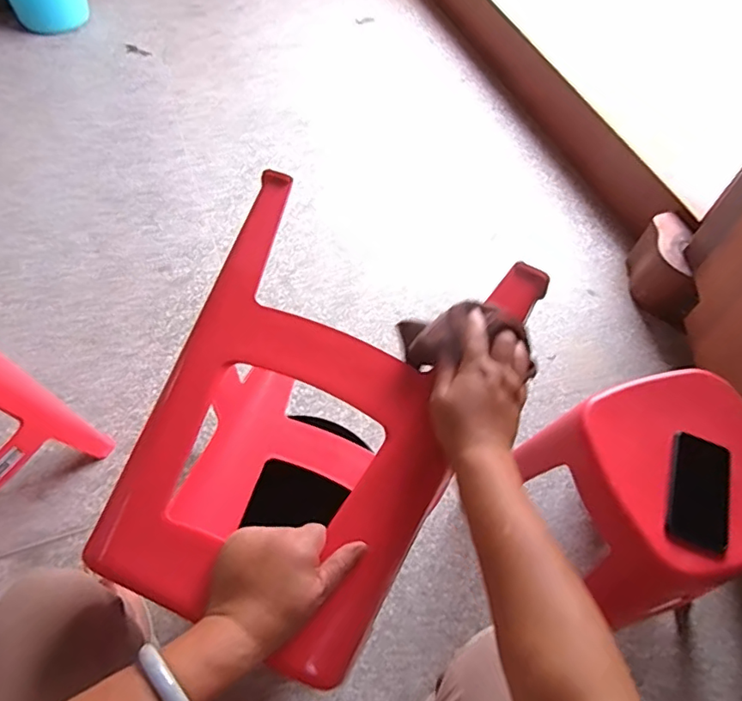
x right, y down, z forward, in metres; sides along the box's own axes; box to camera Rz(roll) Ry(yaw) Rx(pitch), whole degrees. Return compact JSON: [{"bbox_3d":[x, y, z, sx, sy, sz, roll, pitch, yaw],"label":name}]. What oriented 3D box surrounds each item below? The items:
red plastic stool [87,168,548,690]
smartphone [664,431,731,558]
[{"bbox_3d":[-0.079,0.115,0.689,0.348,0.372,0.441,24,60,10],"label":"red plastic stool"},{"bbox_3d":[0.458,0.195,0.758,0.083,0.014,0.172,22,60,10],"label":"smartphone"}]

